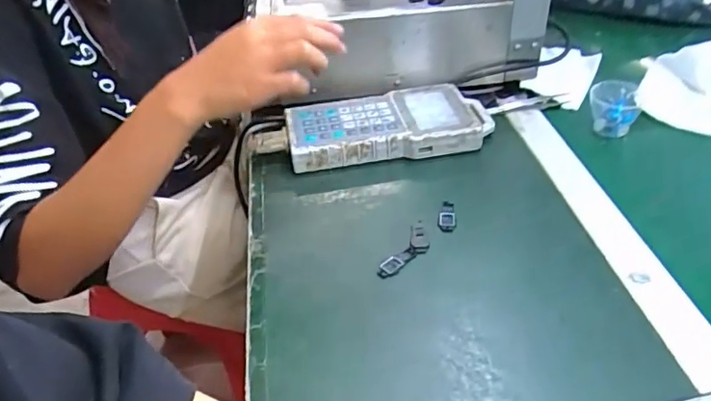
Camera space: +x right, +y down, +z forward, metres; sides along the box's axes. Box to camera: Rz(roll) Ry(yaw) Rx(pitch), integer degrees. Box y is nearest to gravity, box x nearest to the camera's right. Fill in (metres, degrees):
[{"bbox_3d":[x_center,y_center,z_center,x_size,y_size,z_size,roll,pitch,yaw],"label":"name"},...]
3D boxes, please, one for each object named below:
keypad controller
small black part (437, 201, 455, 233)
[{"bbox_3d":[0.039,-0.085,0.617,0.224,0.034,0.099,-8,39,-4],"label":"keypad controller"},{"bbox_3d":[0.085,0.015,0.517,0.016,0.006,0.035,2,40,8],"label":"small black part"}]

